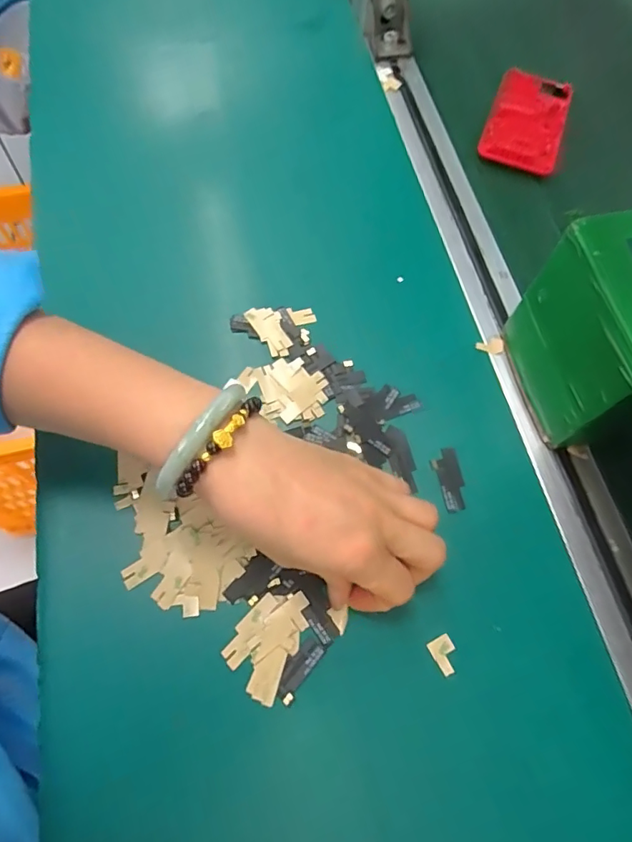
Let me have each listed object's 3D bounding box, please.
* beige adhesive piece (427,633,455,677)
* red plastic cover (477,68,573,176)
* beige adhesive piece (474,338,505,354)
[{"bbox_3d":[0.071,0.128,0.277,0.014,0.004,0.018,-23,70,-12],"label":"beige adhesive piece"},{"bbox_3d":[0.182,-0.260,0.433,0.062,0.010,0.119,21,67,5],"label":"red plastic cover"},{"bbox_3d":[0.121,-0.051,0.350,0.019,0.004,0.010,-14,69,-6],"label":"beige adhesive piece"}]

